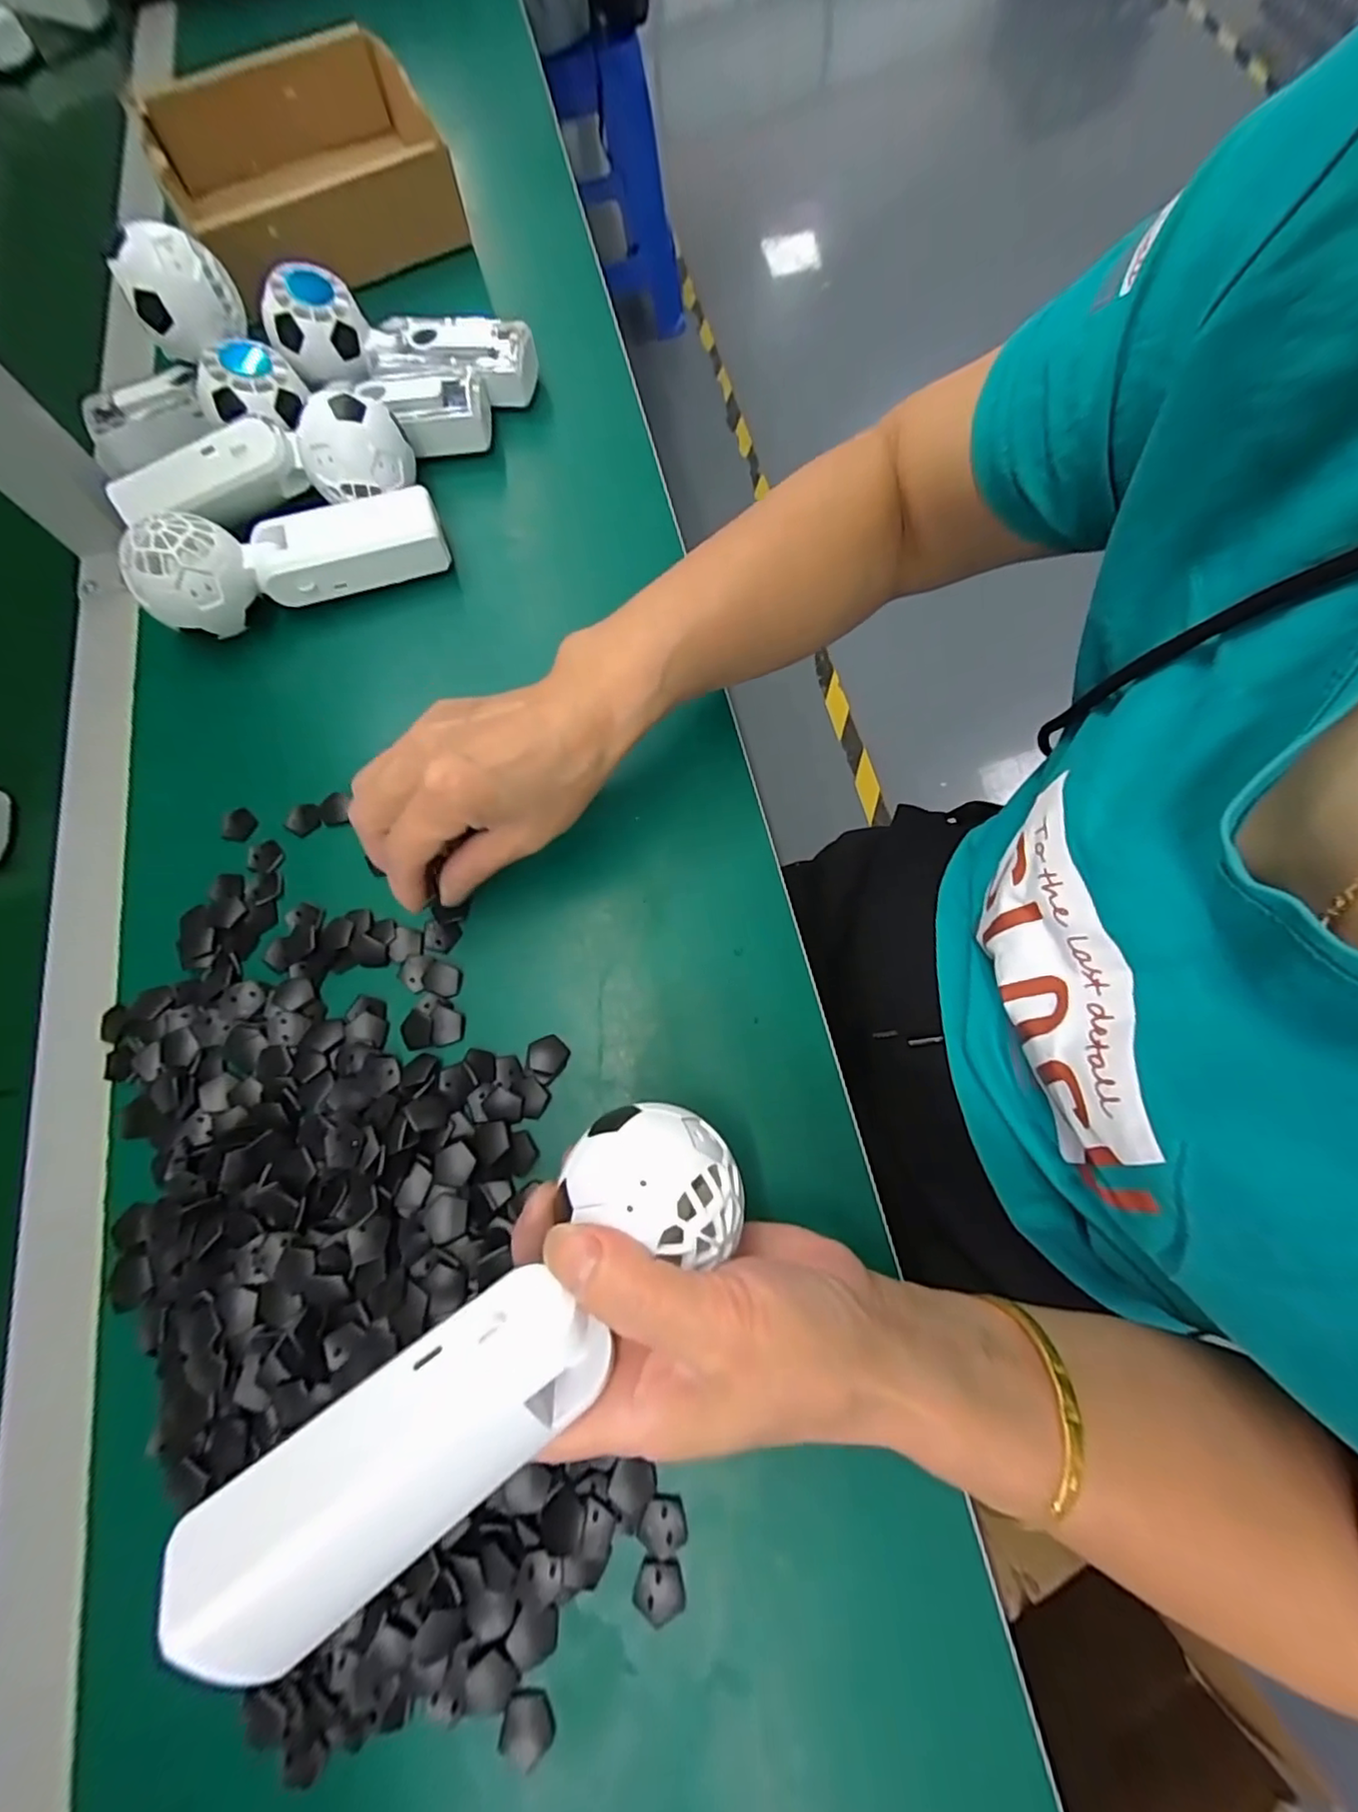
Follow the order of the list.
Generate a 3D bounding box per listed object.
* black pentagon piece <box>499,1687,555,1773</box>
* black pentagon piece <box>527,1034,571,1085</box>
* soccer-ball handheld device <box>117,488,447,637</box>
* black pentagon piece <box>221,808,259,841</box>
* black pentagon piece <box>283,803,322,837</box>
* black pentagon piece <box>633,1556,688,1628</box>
[{"bbox_3d":[-0.055,0.299,0.217,0.018,0.004,0.019,1,73,2],"label":"black pentagon piece"},{"bbox_3d":[-0.064,0.073,0.289,0.020,0.004,0.019,39,77,12],"label":"black pentagon piece"},{"bbox_3d":[-0.223,-0.204,0.352,0.165,0.062,0.047,-22,73,-5],"label":"soccer-ball handheld device"},{"bbox_3d":[-0.245,-0.045,0.334,0.016,0.005,0.019,25,75,9],"label":"black pentagon piece"},{"bbox_3d":[-0.209,-0.048,0.334,0.018,0.004,0.019,25,75,9],"label":"black pentagon piece"},{"bbox_3d":[-0.008,0.260,0.227,0.020,0.004,0.019,-10,73,-2],"label":"black pentagon piece"}]

